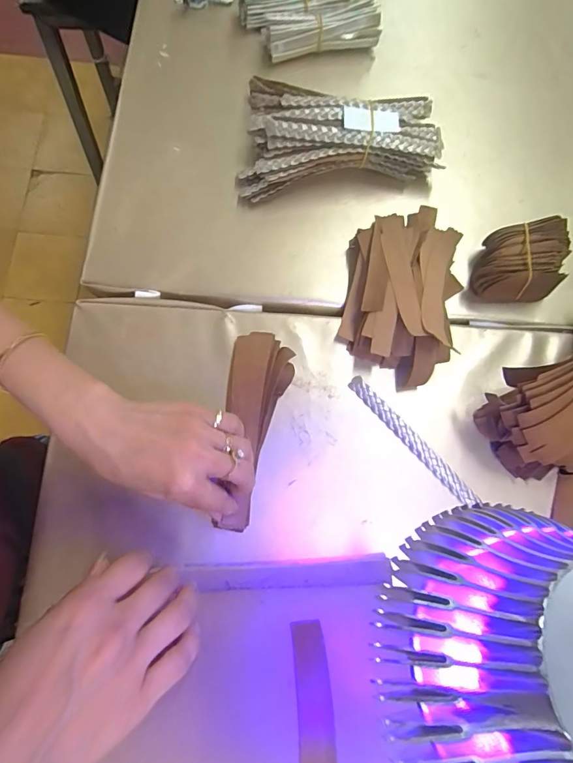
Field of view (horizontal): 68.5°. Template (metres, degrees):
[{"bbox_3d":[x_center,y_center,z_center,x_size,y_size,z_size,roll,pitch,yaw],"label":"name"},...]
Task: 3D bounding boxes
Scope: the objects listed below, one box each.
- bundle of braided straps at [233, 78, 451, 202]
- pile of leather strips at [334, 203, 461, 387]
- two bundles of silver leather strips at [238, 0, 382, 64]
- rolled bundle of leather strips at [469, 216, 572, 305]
[{"bbox_3d":[0.047,-0.257,0.421,0.201,0.050,0.125,-7,79,-4],"label":"bundle of braided straps"},{"bbox_3d":[0.107,-0.075,0.385,0.104,0.042,0.151,9,78,0],"label":"pile of leather strips"},{"bbox_3d":[0.024,-0.393,0.450,0.138,0.033,0.072,-10,79,-4],"label":"two bundles of silver leather strips"},{"bbox_3d":[0.214,-0.110,0.392,0.078,0.053,0.059,-1,78,-3],"label":"rolled bundle of leather strips"}]

